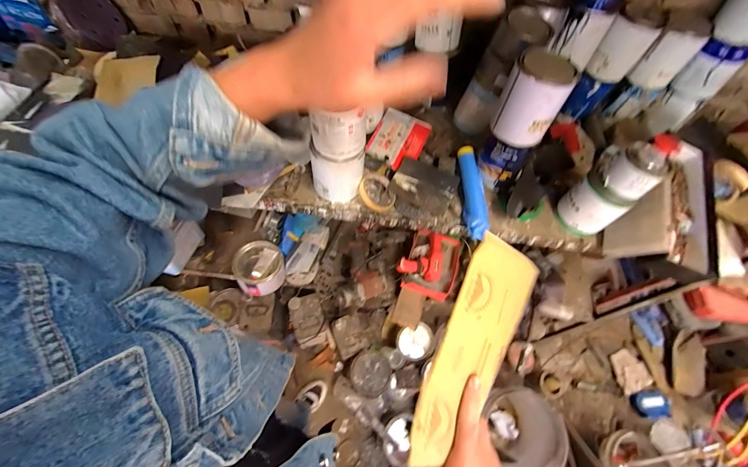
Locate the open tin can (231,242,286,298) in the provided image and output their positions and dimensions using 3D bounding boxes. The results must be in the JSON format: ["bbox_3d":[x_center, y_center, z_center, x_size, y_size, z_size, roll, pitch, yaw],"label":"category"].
[{"bbox_3d":[-0.369,0.105,1.018,0.148,0.088,0.159,1,62,-2],"label":"open tin can"}]

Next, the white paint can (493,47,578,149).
[{"bbox_3d":[0.299,-0.258,0.594,0.105,0.129,0.120,32,66,14],"label":"white paint can"}]

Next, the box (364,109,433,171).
[{"bbox_3d":[0.059,-0.229,0.775,0.120,0.028,0.152,24,64,10],"label":"box"}]

